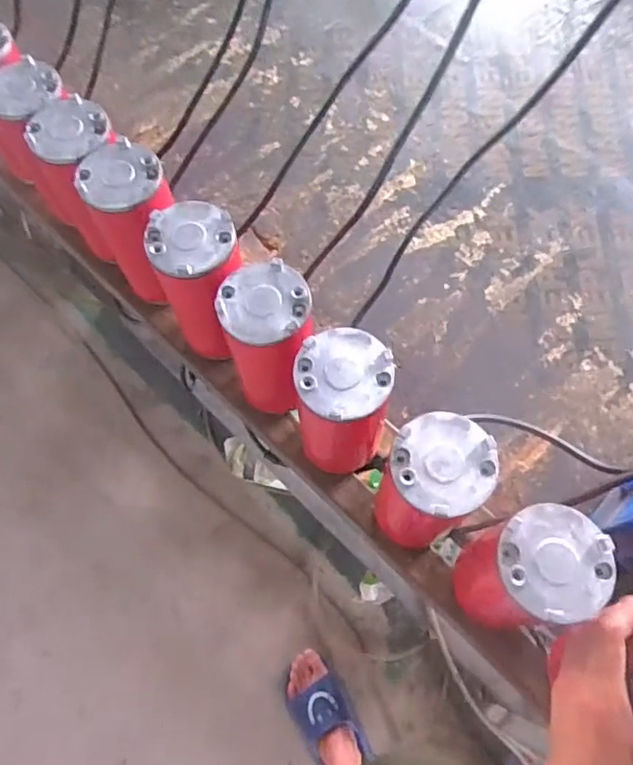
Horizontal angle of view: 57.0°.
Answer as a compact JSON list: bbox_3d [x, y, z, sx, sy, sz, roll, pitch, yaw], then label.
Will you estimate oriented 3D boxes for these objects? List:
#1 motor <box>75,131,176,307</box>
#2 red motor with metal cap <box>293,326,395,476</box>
[{"bbox_3d":[-0.174,-0.157,0.585,0.074,0.144,0.085,-20,69,-6],"label":"motor"},{"bbox_3d":[0.031,0.030,0.519,0.090,0.177,0.089,-3,68,0],"label":"red motor with metal cap"}]

